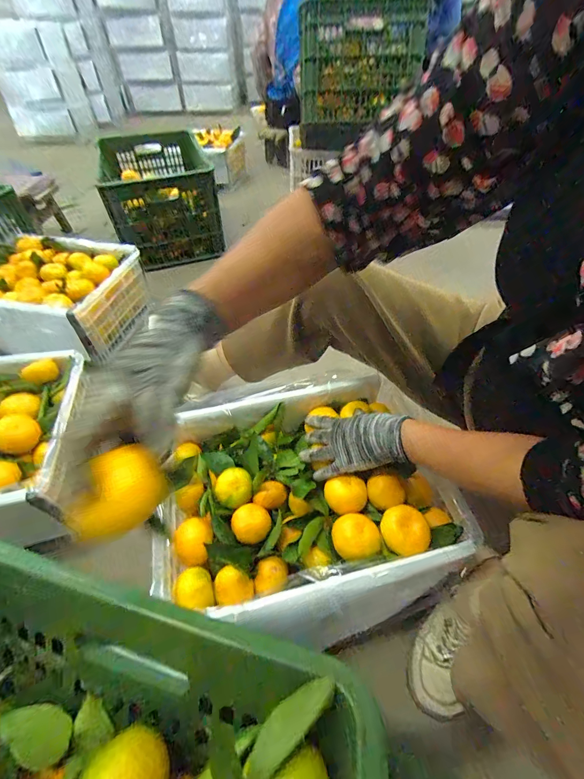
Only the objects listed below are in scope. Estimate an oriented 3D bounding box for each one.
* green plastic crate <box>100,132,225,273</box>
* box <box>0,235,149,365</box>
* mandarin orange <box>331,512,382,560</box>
[{"bbox_3d":[-0.471,-0.725,1.252,0.373,0.263,0.564,-16,52,-12],"label":"green plastic crate"},{"bbox_3d":[-0.637,-0.242,0.889,0.389,0.165,0.320,9,51,8],"label":"box"},{"bbox_3d":[0.086,0.203,0.462,0.060,0.046,0.059,0,50,0],"label":"mandarin orange"}]

